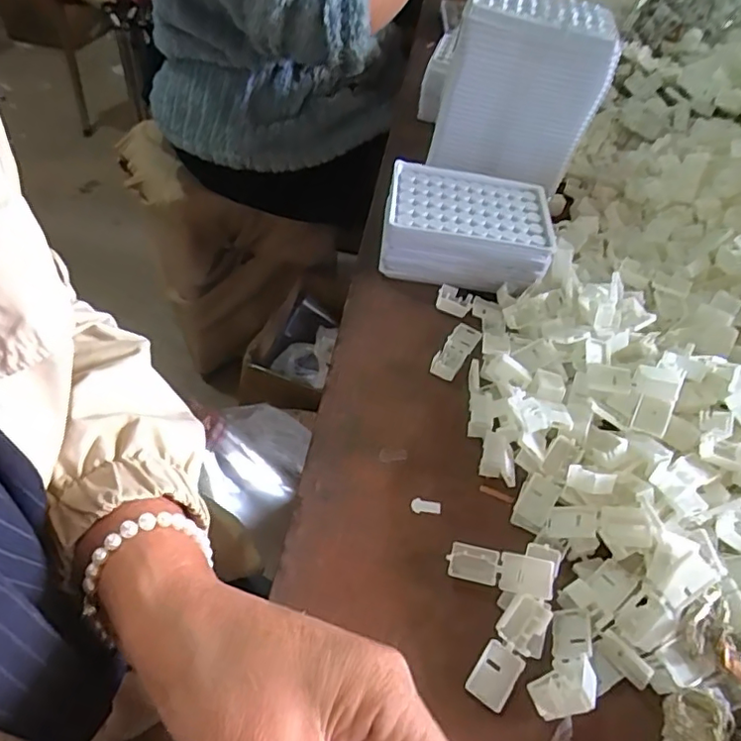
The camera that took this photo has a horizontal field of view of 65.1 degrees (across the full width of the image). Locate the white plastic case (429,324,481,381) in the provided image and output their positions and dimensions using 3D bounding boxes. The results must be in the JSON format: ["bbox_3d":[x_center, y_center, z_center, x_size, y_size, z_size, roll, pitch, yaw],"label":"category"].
[{"bbox_3d":[0.062,-0.016,0.423,0.018,0.008,0.055,29,52,15],"label":"white plastic case"}]

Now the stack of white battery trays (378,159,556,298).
[{"bbox_3d":[0.077,-0.117,0.475,0.130,0.045,0.096,9,48,1],"label":"stack of white battery trays"}]

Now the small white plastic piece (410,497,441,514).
[{"bbox_3d":[0.033,0.081,0.344,0.017,0.004,0.010,17,49,5],"label":"small white plastic piece"}]

